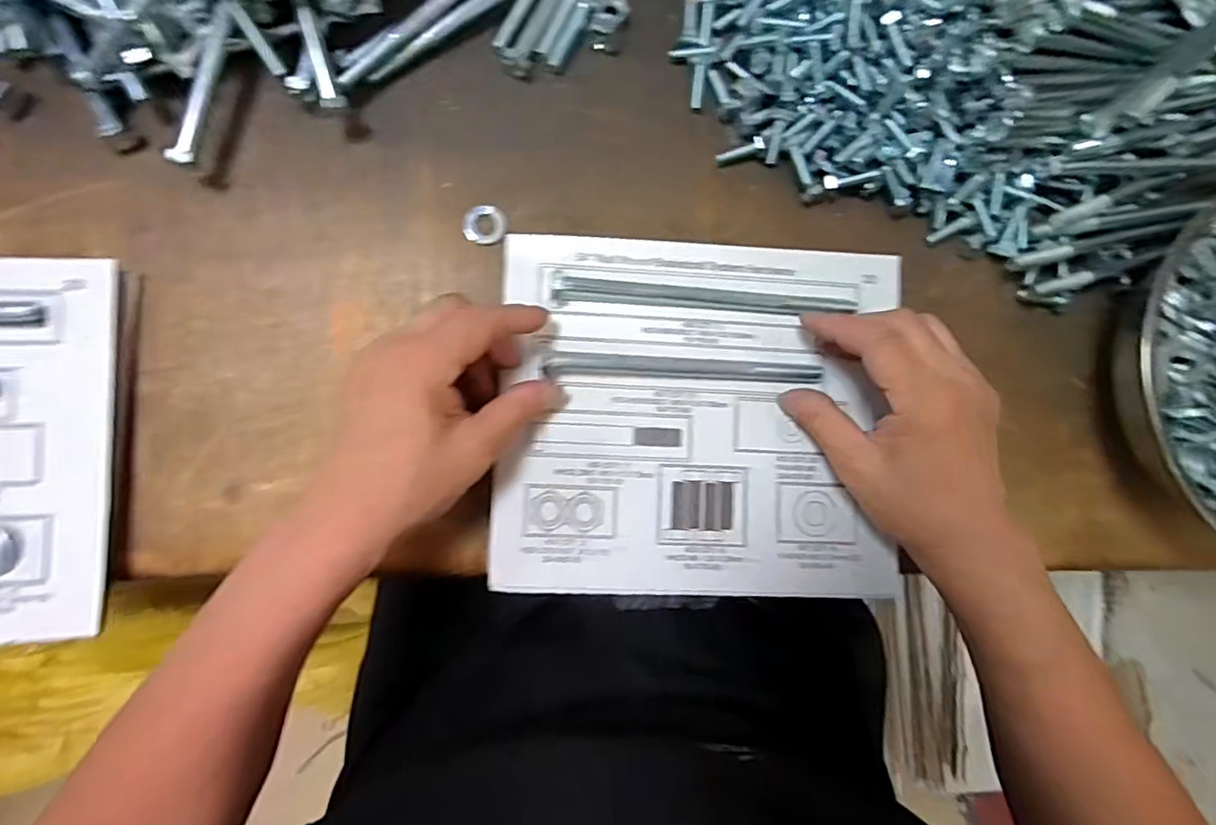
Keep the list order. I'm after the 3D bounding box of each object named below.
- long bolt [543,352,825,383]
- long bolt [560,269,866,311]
[{"bbox_3d":[0.042,-0.024,0.327,0.151,0.014,0.012,2,85,-4],"label":"long bolt"},{"bbox_3d":[0.052,-0.064,0.330,0.164,0.011,0.014,3,85,-5],"label":"long bolt"}]

